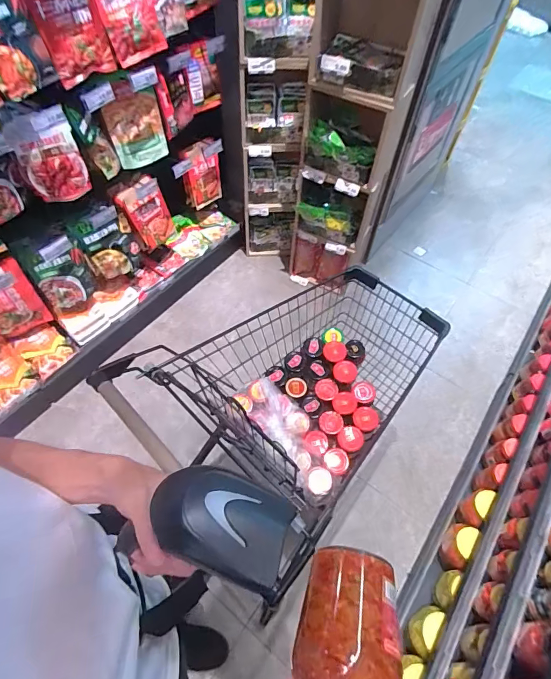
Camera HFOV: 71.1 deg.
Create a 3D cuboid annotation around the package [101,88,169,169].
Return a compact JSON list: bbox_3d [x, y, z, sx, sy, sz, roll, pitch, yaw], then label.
[{"bbox_3d":[-0.473,-0.715,1.320,0.194,0.233,0.034,-39,65,-24],"label":"package"}]

